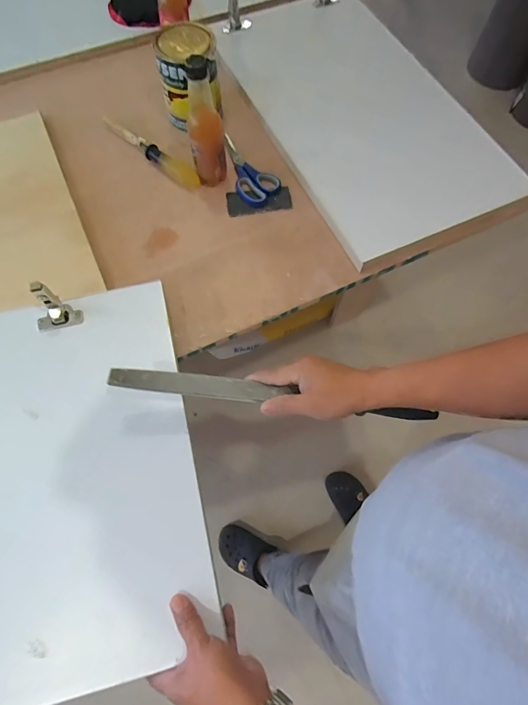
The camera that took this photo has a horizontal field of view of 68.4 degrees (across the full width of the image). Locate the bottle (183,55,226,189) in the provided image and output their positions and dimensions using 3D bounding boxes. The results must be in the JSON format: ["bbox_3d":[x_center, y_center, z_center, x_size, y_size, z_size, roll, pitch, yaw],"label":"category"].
[{"bbox_3d":[-0.091,-0.350,0.608,0.051,0.187,0.049,1,68,-2],"label":"bottle"}]

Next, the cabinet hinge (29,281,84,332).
[{"bbox_3d":[-0.287,-0.063,0.519,0.059,0.065,0.033,-13,69,-8],"label":"cabinet hinge"}]

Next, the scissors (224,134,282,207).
[{"bbox_3d":[-0.033,-0.324,0.690,0.071,0.020,0.155,-29,72,-13],"label":"scissors"}]

